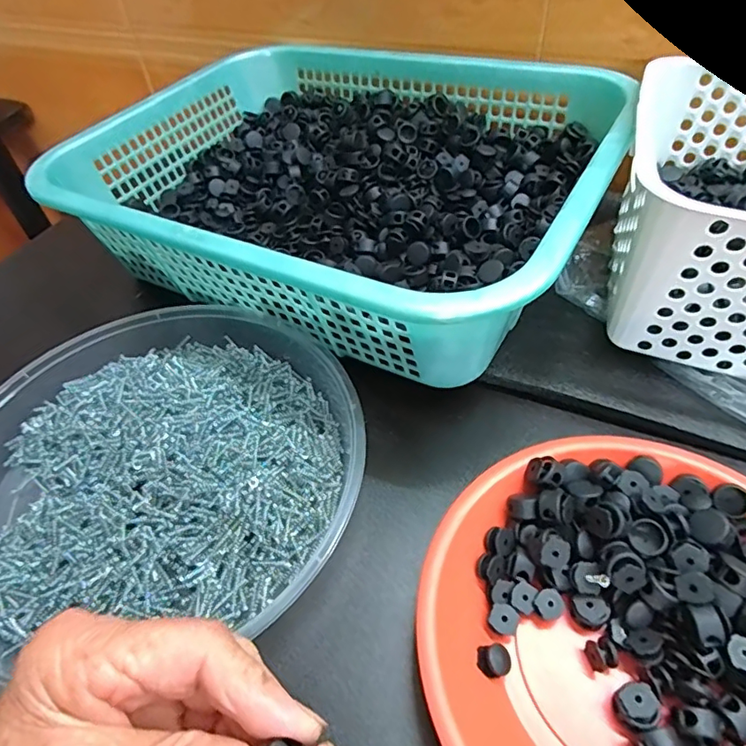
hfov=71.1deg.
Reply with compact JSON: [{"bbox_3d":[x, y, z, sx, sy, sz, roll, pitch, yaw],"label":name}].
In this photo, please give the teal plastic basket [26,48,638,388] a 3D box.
[{"bbox_3d":[-0.027,-0.151,0.401,0.381,0.084,0.294,23,55,22],"label":"teal plastic basket"}]

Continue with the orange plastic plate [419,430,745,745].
[{"bbox_3d":[0.121,0.117,0.227,0.189,0.038,0.192,-3,49,3],"label":"orange plastic plate"}]

